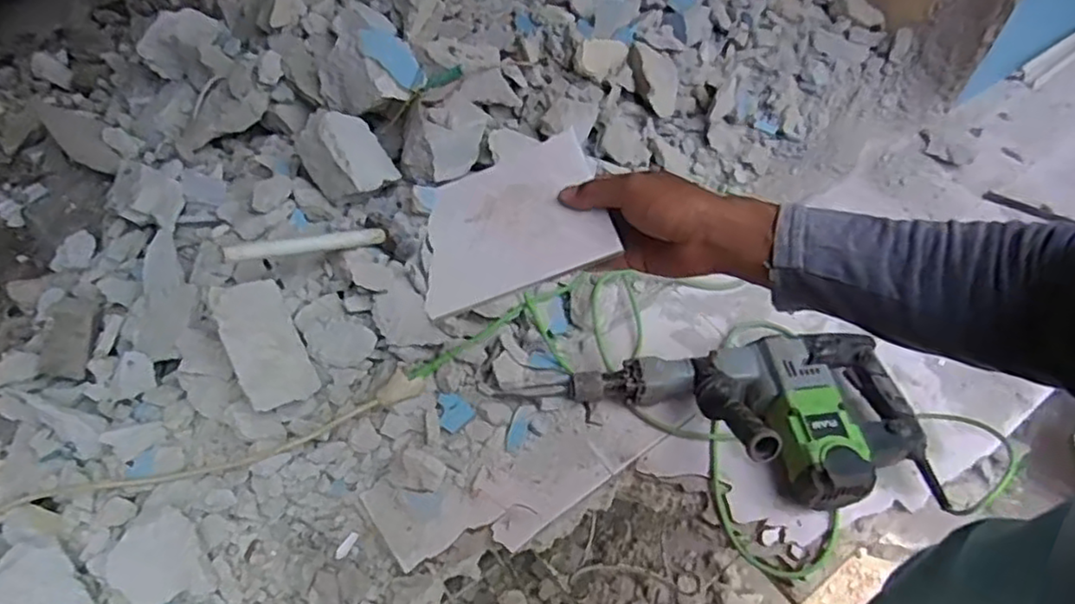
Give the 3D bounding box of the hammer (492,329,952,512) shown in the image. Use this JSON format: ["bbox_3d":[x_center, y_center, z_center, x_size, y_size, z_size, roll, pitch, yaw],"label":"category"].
[{"bbox_3d":[0.259,0.126,0.943,0.596,0.137,0.243,11,53,7],"label":"hammer"}]

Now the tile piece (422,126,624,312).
[{"bbox_3d":[-0.025,-0.072,0.581,0.160,0.010,0.137,-19,59,5],"label":"tile piece"}]

